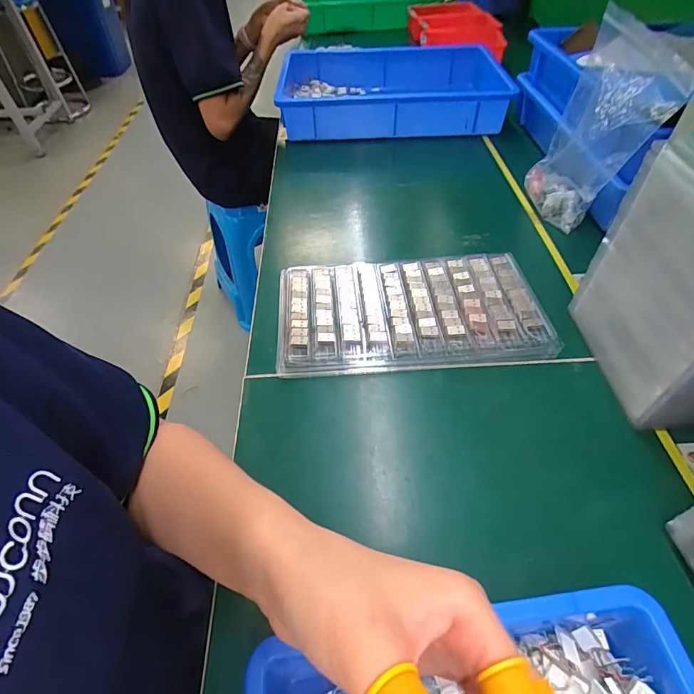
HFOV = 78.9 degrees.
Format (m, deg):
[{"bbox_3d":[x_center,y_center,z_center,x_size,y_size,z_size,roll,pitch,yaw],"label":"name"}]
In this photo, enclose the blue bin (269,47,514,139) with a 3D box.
[{"bbox_3d":[0.077,-0.509,0.855,0.408,0.095,0.310,-2,48,1],"label":"blue bin"}]

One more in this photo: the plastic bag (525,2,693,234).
[{"bbox_3d":[0.311,-0.264,0.537,0.064,0.220,0.170,-4,48,0],"label":"plastic bag"}]

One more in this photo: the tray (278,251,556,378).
[{"bbox_3d":[0.070,-0.043,0.485,0.291,0.027,0.157,-3,48,1],"label":"tray"}]

